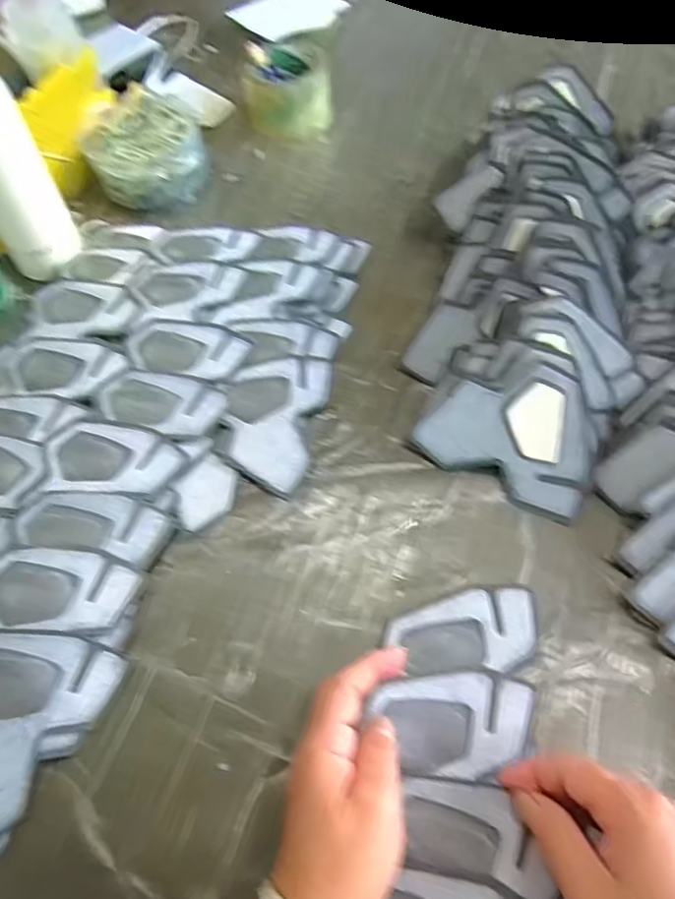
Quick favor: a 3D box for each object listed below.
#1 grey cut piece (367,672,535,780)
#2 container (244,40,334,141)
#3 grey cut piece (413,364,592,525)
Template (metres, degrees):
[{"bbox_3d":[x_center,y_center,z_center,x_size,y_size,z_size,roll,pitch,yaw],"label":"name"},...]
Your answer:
[{"bbox_3d":[0.066,0.157,0.350,0.096,0.005,0.055,11,73,-8],"label":"grey cut piece"},{"bbox_3d":[-0.057,-0.415,0.701,0.097,0.073,0.080,-6,58,1],"label":"container"},{"bbox_3d":[0.127,-0.015,0.437,0.121,0.008,0.093,27,102,18],"label":"grey cut piece"}]

